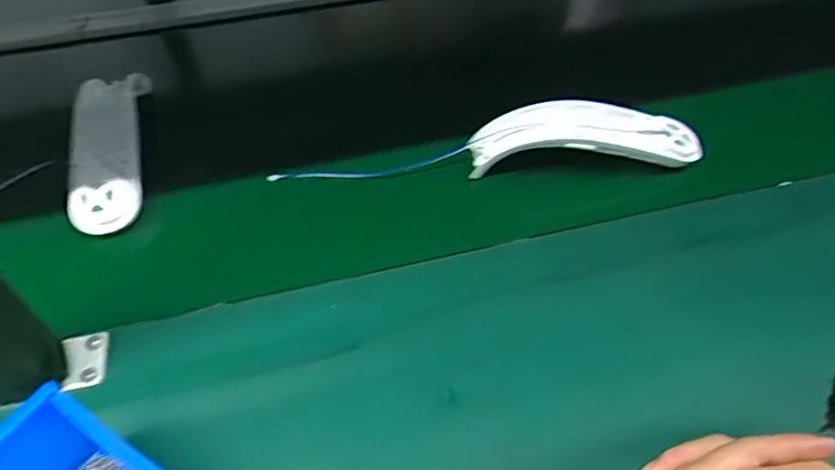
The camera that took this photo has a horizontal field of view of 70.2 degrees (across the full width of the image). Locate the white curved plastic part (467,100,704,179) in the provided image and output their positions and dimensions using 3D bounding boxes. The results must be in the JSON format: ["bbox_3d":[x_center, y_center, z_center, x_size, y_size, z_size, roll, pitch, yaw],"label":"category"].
[{"bbox_3d":[0.145,-0.087,0.525,0.200,0.042,0.057,-4,52,-3],"label":"white curved plastic part"}]

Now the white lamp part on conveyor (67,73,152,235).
[{"bbox_3d":[-0.272,-0.084,0.525,0.054,0.038,0.178,-9,52,-8],"label":"white lamp part on conveyor"}]

